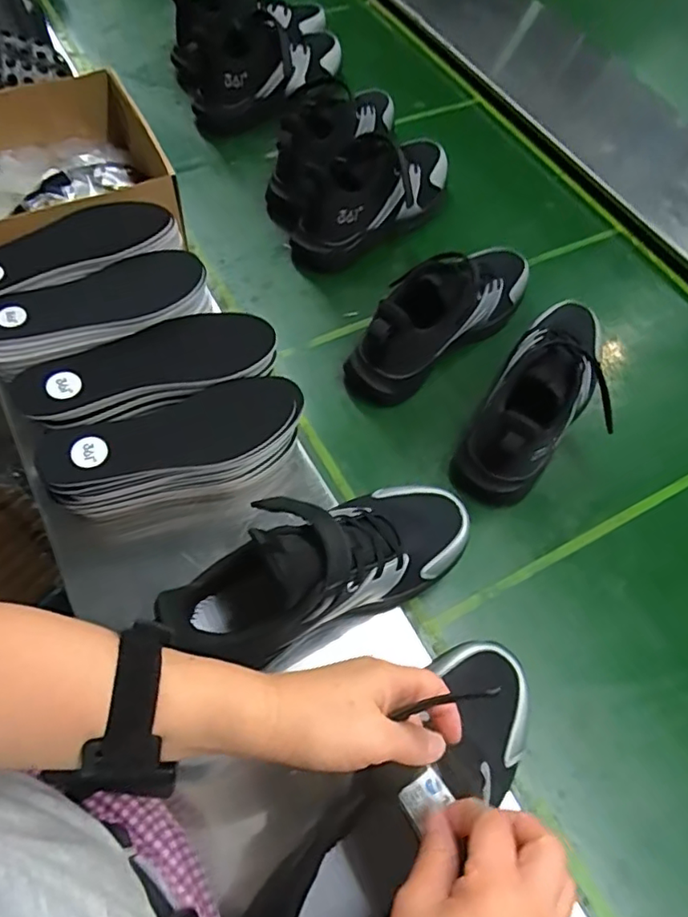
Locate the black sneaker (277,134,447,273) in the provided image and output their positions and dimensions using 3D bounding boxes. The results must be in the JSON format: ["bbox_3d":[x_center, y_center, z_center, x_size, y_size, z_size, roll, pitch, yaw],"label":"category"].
[{"bbox_3d":[0.042,-0.346,0.703,0.251,0.106,0.101,-34,70,-20],"label":"black sneaker"}]

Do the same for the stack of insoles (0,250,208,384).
[{"bbox_3d":[-0.228,-0.137,0.512,0.206,0.032,0.073,-24,67,-16],"label":"stack of insoles"}]

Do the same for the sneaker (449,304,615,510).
[{"bbox_3d":[0.196,-0.078,0.561,0.084,0.113,0.246,30,64,11],"label":"sneaker"}]

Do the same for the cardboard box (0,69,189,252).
[{"bbox_3d":[-0.333,-0.301,0.596,0.273,0.107,0.241,-24,67,-16],"label":"cardboard box"}]

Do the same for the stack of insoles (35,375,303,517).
[{"bbox_3d":[-0.140,-0.007,0.496,0.220,0.073,0.075,-20,66,-14],"label":"stack of insoles"}]

